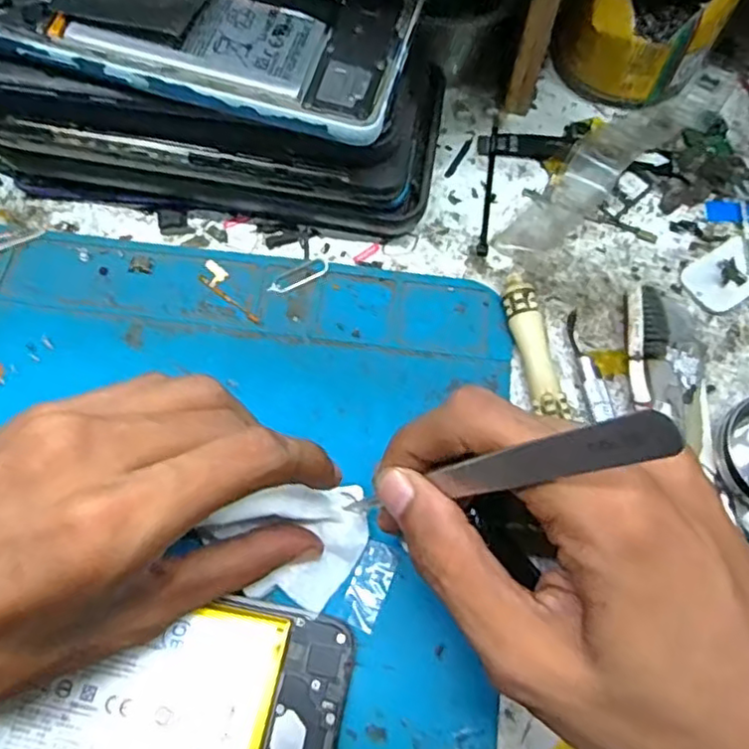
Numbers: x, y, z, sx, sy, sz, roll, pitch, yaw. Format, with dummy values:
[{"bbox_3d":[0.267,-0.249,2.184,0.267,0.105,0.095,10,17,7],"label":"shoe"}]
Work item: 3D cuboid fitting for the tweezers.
[{"bbox_3d":[0.023,0.028,0.169,0.006,0.125,0.007,18,64,-24],"label":"tweezers"}]

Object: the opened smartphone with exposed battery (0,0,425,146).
[{"bbox_3d":[-0.066,-0.124,0.214,0.155,0.013,0.074,16,69,5],"label":"opened smartphone with exposed battery"}]

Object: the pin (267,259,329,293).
[{"bbox_3d":[-0.030,-0.039,0.258,0.026,0.004,0.008,-31,71,-13],"label":"pin"}]

